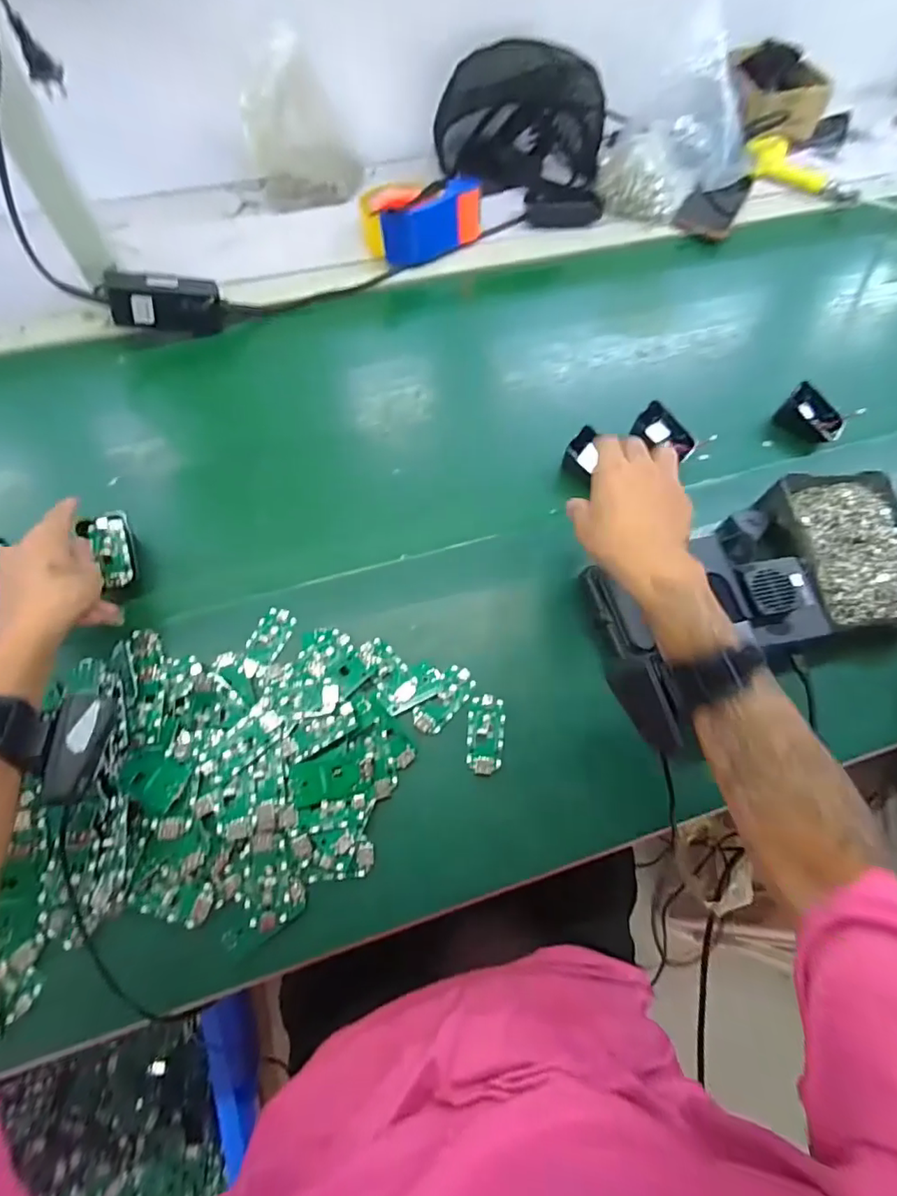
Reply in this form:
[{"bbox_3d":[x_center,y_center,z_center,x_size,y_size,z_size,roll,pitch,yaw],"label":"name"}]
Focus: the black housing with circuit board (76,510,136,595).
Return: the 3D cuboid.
[{"bbox_3d":[-0.308,-0.045,0.485,0.037,0.014,0.078,-21,77,-12],"label":"black housing with circuit board"}]

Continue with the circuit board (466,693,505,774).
[{"bbox_3d":[0.032,0.116,0.451,0.031,0.004,0.065,6,65,1],"label":"circuit board"}]

